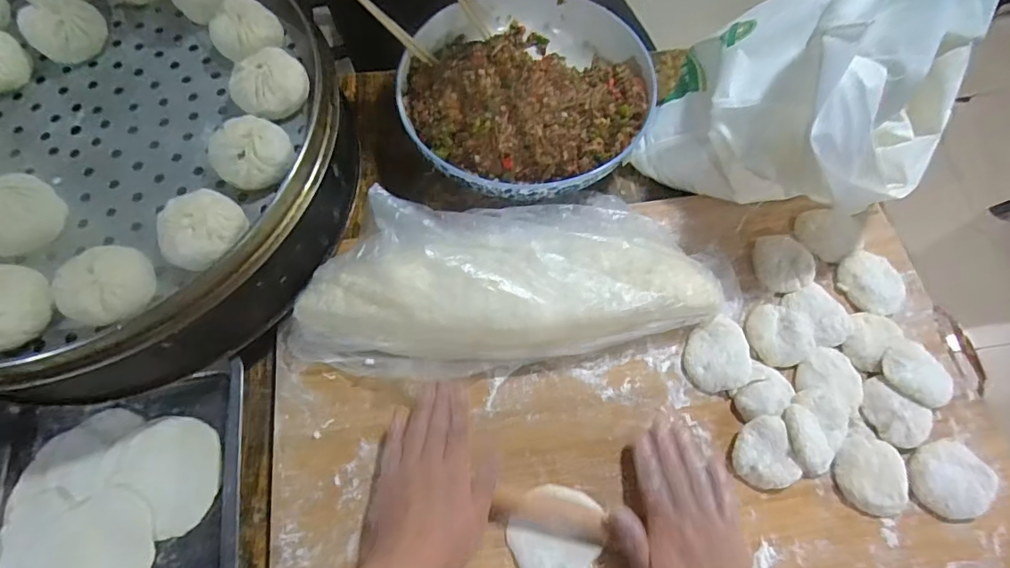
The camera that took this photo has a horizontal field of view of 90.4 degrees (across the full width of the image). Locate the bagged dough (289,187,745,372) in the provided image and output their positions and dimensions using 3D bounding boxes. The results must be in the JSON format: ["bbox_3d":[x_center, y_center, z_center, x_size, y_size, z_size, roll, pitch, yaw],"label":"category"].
[{"bbox_3d":[0.009,-0.011,0.502,0.453,0.106,0.165,-9,65,-4],"label":"bagged dough"}]

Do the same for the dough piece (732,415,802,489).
[{"bbox_3d":[0.240,0.159,0.466,0.050,0.026,0.060,-15,66,-7],"label":"dough piece"}]

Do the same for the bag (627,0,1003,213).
[{"bbox_3d":[0.316,-0.208,0.517,0.266,0.228,0.232,42,72,17],"label":"bag"}]

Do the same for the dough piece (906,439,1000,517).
[{"bbox_3d":[0.413,0.180,0.464,0.069,0.020,0.065,0,65,0],"label":"dough piece"}]

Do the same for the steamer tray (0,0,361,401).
[{"bbox_3d":[-0.393,-0.126,0.484,0.465,0.131,0.432,-31,69,-13],"label":"steamer tray"}]

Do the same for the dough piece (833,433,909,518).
[{"bbox_3d":[0.340,0.176,0.465,0.060,0.017,0.069,-10,66,-5],"label":"dough piece"}]

